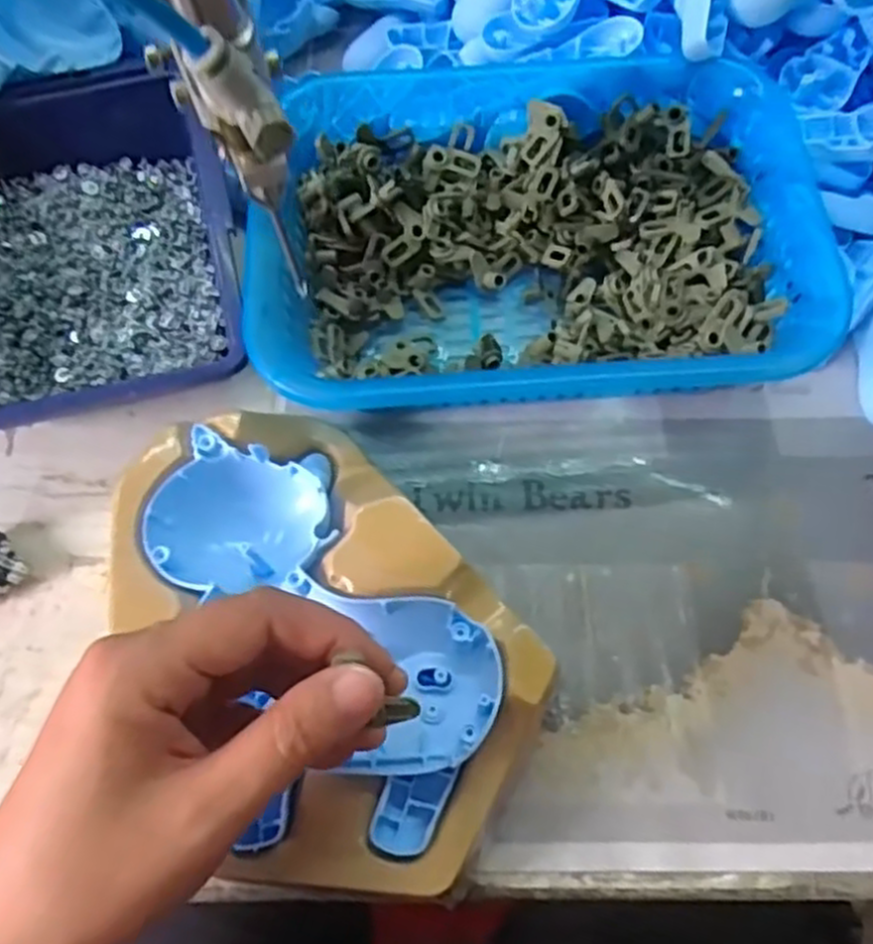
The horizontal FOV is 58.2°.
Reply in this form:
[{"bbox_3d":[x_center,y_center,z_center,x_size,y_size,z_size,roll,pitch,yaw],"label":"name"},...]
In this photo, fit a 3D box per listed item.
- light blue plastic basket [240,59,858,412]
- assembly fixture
[{"bbox_3d":[0.047,-0.119,0.388,0.265,0.060,0.201,-5,66,0],"label":"light blue plastic basket"},{"bbox_3d":[-0.048,0.066,0.312,0.121,0.055,0.196,-37,70,-14],"label":"assembly fixture"}]

